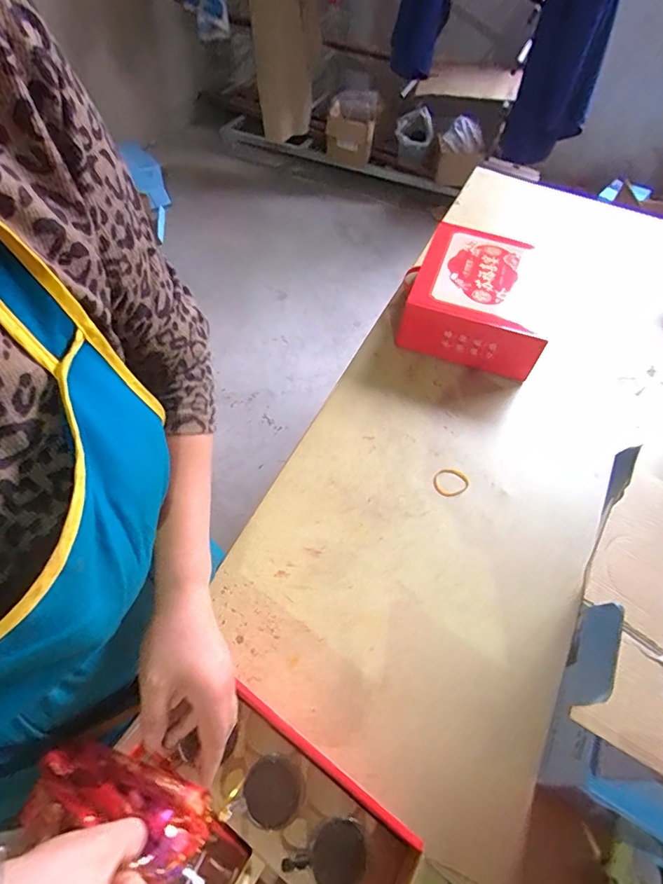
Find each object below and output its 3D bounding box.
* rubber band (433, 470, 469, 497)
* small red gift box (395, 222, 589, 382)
[{"bbox_3d":[0.203,0.069,0.781,0.059,0.005,0.051,-32,63,-24],"label":"rubber band"},{"bbox_3d":[0.317,-0.316,0.998,0.302,0.141,0.363,22,56,10],"label":"small red gift box"}]

